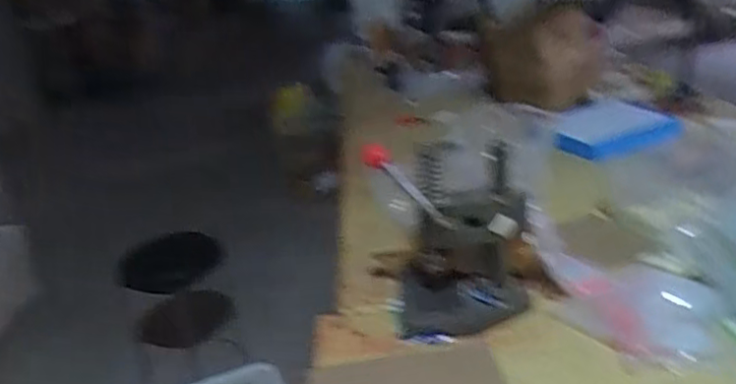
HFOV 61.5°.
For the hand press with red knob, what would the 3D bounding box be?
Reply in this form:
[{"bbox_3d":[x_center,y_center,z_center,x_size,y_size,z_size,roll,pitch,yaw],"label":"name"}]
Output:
[{"bbox_3d":[0.146,0.062,1.113,0.264,0.309,0.277,-3,22,7],"label":"hand press with red knob"}]

